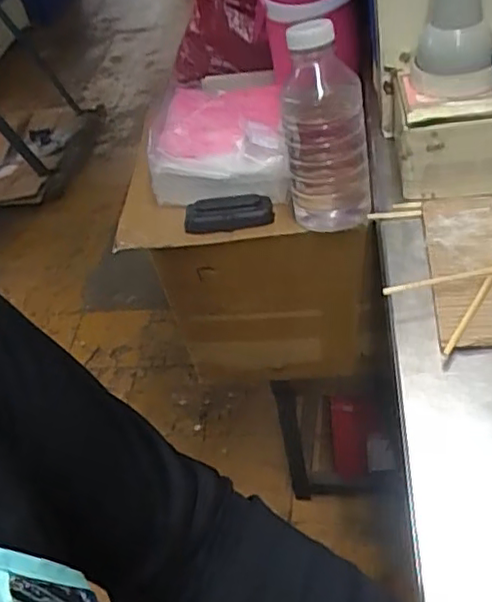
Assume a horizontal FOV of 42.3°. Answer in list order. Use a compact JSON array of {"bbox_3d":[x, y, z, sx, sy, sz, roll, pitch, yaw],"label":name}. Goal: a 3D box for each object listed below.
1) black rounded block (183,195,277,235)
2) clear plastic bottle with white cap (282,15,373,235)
[{"bbox_3d":[-0.021,-0.106,0.772,0.107,0.023,0.054,-6,43,9],"label":"black rounded block"},{"bbox_3d":[0.087,-0.184,0.699,0.091,0.215,0.072,0,45,15],"label":"clear plastic bottle with white cap"}]

